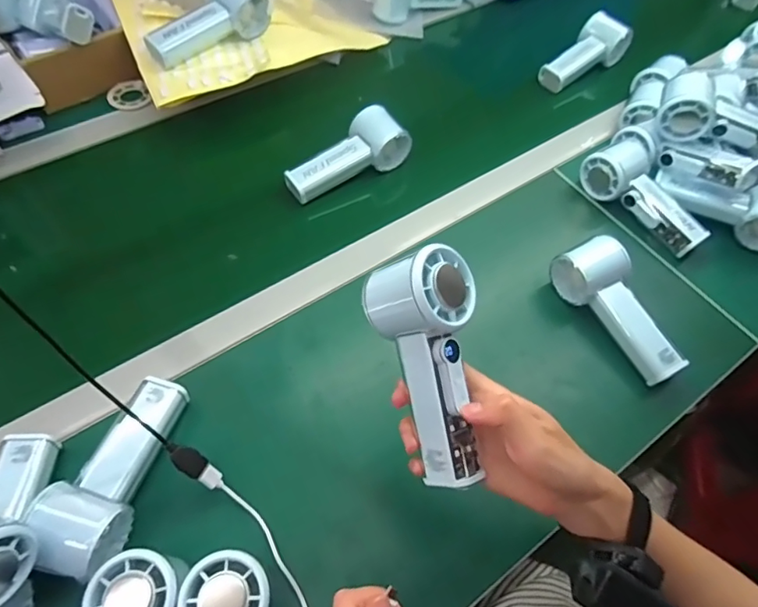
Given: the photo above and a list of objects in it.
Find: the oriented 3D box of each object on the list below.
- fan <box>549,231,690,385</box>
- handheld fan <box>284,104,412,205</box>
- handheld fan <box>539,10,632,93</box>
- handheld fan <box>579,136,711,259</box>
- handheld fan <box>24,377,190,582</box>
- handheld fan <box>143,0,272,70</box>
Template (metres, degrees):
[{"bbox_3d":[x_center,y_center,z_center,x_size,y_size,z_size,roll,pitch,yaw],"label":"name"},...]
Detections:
[{"bbox_3d":[0.236,0.006,0.503,0.049,0.052,0.146,-28,77,-19],"label":"fan"},{"bbox_3d":[-0.037,-0.169,0.595,0.151,0.046,0.064,-36,66,-23],"label":"handheld fan"},{"bbox_3d":[0.287,-0.360,0.735,0.129,0.042,0.069,-37,65,-7],"label":"handheld fan"},{"bbox_3d":[0.311,-0.127,0.591,0.074,0.056,0.152,-34,77,-22],"label":"handheld fan"},{"bbox_3d":[-0.205,0.126,0.398,0.056,0.054,0.152,12,57,5],"label":"handheld fan"},{"bbox_3d":[-0.209,-0.341,0.622,0.153,0.051,0.056,-31,64,-21],"label":"handheld fan"}]

